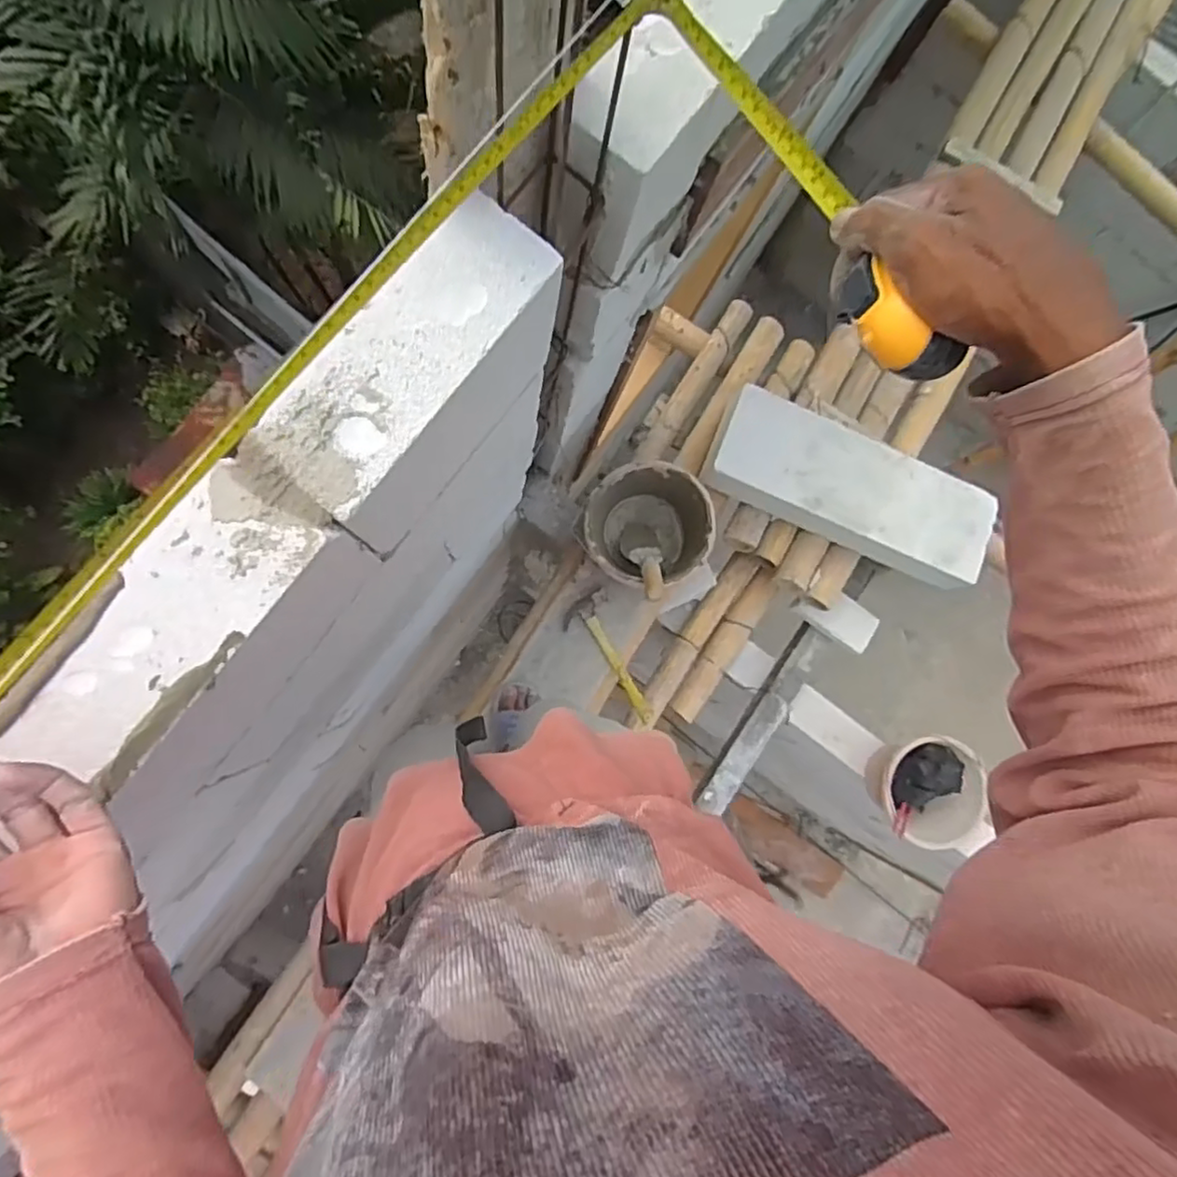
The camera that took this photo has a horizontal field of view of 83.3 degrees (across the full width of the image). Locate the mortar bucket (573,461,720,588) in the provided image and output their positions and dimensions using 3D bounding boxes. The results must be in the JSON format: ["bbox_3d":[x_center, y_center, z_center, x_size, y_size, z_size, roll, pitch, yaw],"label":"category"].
[{"bbox_3d":[0.102,-0.121,1.324,0.243,0.183,0.222,1,85,-7],"label":"mortar bucket"}]

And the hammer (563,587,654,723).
[{"bbox_3d":[0.035,0.151,1.349,0.104,0.024,0.280,-21,89,7],"label":"hammer"}]

